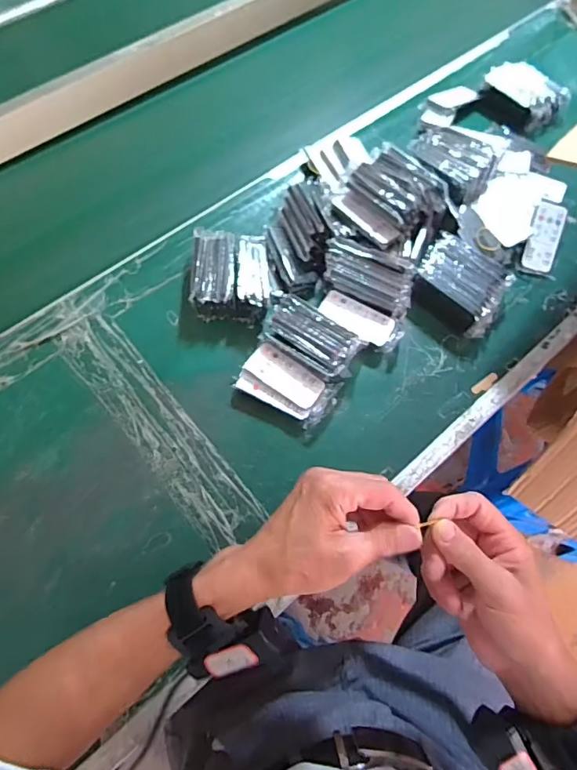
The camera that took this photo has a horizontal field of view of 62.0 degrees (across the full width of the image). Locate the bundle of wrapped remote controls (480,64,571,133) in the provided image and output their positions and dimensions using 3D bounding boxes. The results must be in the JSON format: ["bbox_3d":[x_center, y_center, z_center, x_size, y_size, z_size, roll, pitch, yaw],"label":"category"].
[{"bbox_3d":[0.340,-0.417,0.699,0.123,0.045,0.070,40,71,13],"label":"bundle of wrapped remote controls"}]

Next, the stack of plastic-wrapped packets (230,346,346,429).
[{"bbox_3d":[-0.001,0.001,0.519,0.102,0.024,0.056,29,69,9],"label":"stack of plastic-wrapped packets"}]

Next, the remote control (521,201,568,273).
[{"bbox_3d":[0.320,-0.184,0.599,0.040,0.012,0.086,16,93,3],"label":"remote control"}]

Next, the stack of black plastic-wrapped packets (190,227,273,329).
[{"bbox_3d":[-0.066,-0.129,0.559,0.088,0.046,0.111,2,67,-2],"label":"stack of black plastic-wrapped packets"}]

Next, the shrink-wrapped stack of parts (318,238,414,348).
[{"bbox_3d":[0.087,-0.101,0.552,0.102,0.044,0.103,14,67,3],"label":"shrink-wrapped stack of parts"}]

